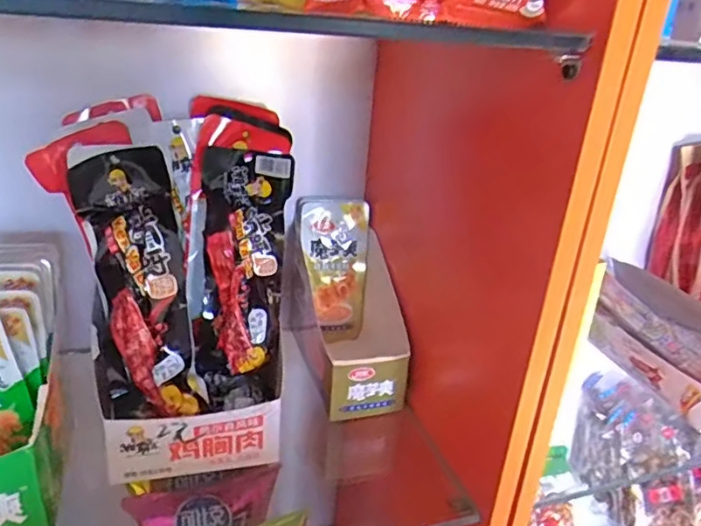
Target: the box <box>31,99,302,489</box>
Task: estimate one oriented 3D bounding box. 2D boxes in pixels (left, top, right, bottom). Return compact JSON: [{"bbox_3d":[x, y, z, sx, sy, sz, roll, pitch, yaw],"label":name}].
[{"bbox_3d":[-0.137,0.008,0.482,0.193,0.225,0.216,-6,27,-24],"label":"box"}]

